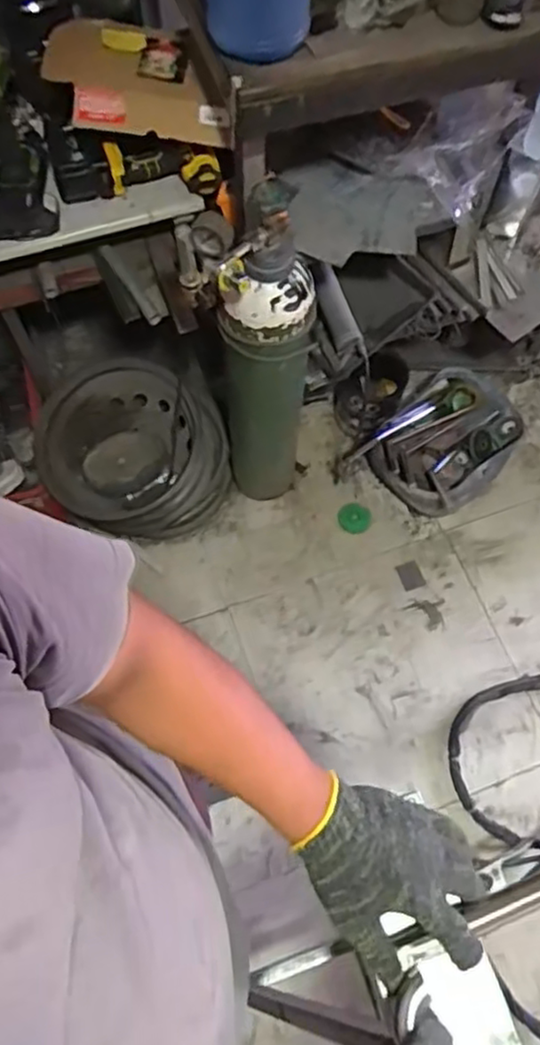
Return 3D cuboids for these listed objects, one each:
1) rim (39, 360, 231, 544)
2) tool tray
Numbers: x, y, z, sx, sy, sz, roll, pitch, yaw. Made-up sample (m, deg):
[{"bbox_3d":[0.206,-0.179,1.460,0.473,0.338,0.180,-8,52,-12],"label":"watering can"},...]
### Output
[{"bbox_3d":[-0.328,-0.178,1.728,0.472,0.341,0.394,-26,69,-11],"label":"rim"},{"bbox_3d":[0.461,-0.205,1.842,0.488,0.207,0.336,-31,70,-13],"label":"tool tray"}]

